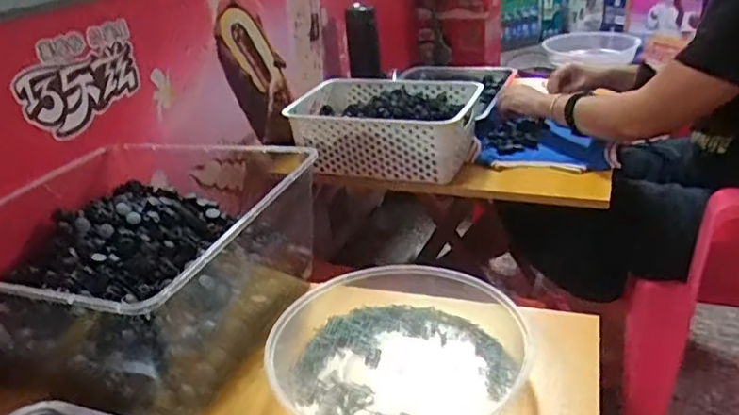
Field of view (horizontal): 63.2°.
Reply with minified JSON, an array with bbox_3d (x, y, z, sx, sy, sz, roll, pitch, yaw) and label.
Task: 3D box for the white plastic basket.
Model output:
[{"bbox_3d":[0.017,-0.145,1.076,0.337,0.110,0.213,7,30,23],"label":"white plastic basket"}]

